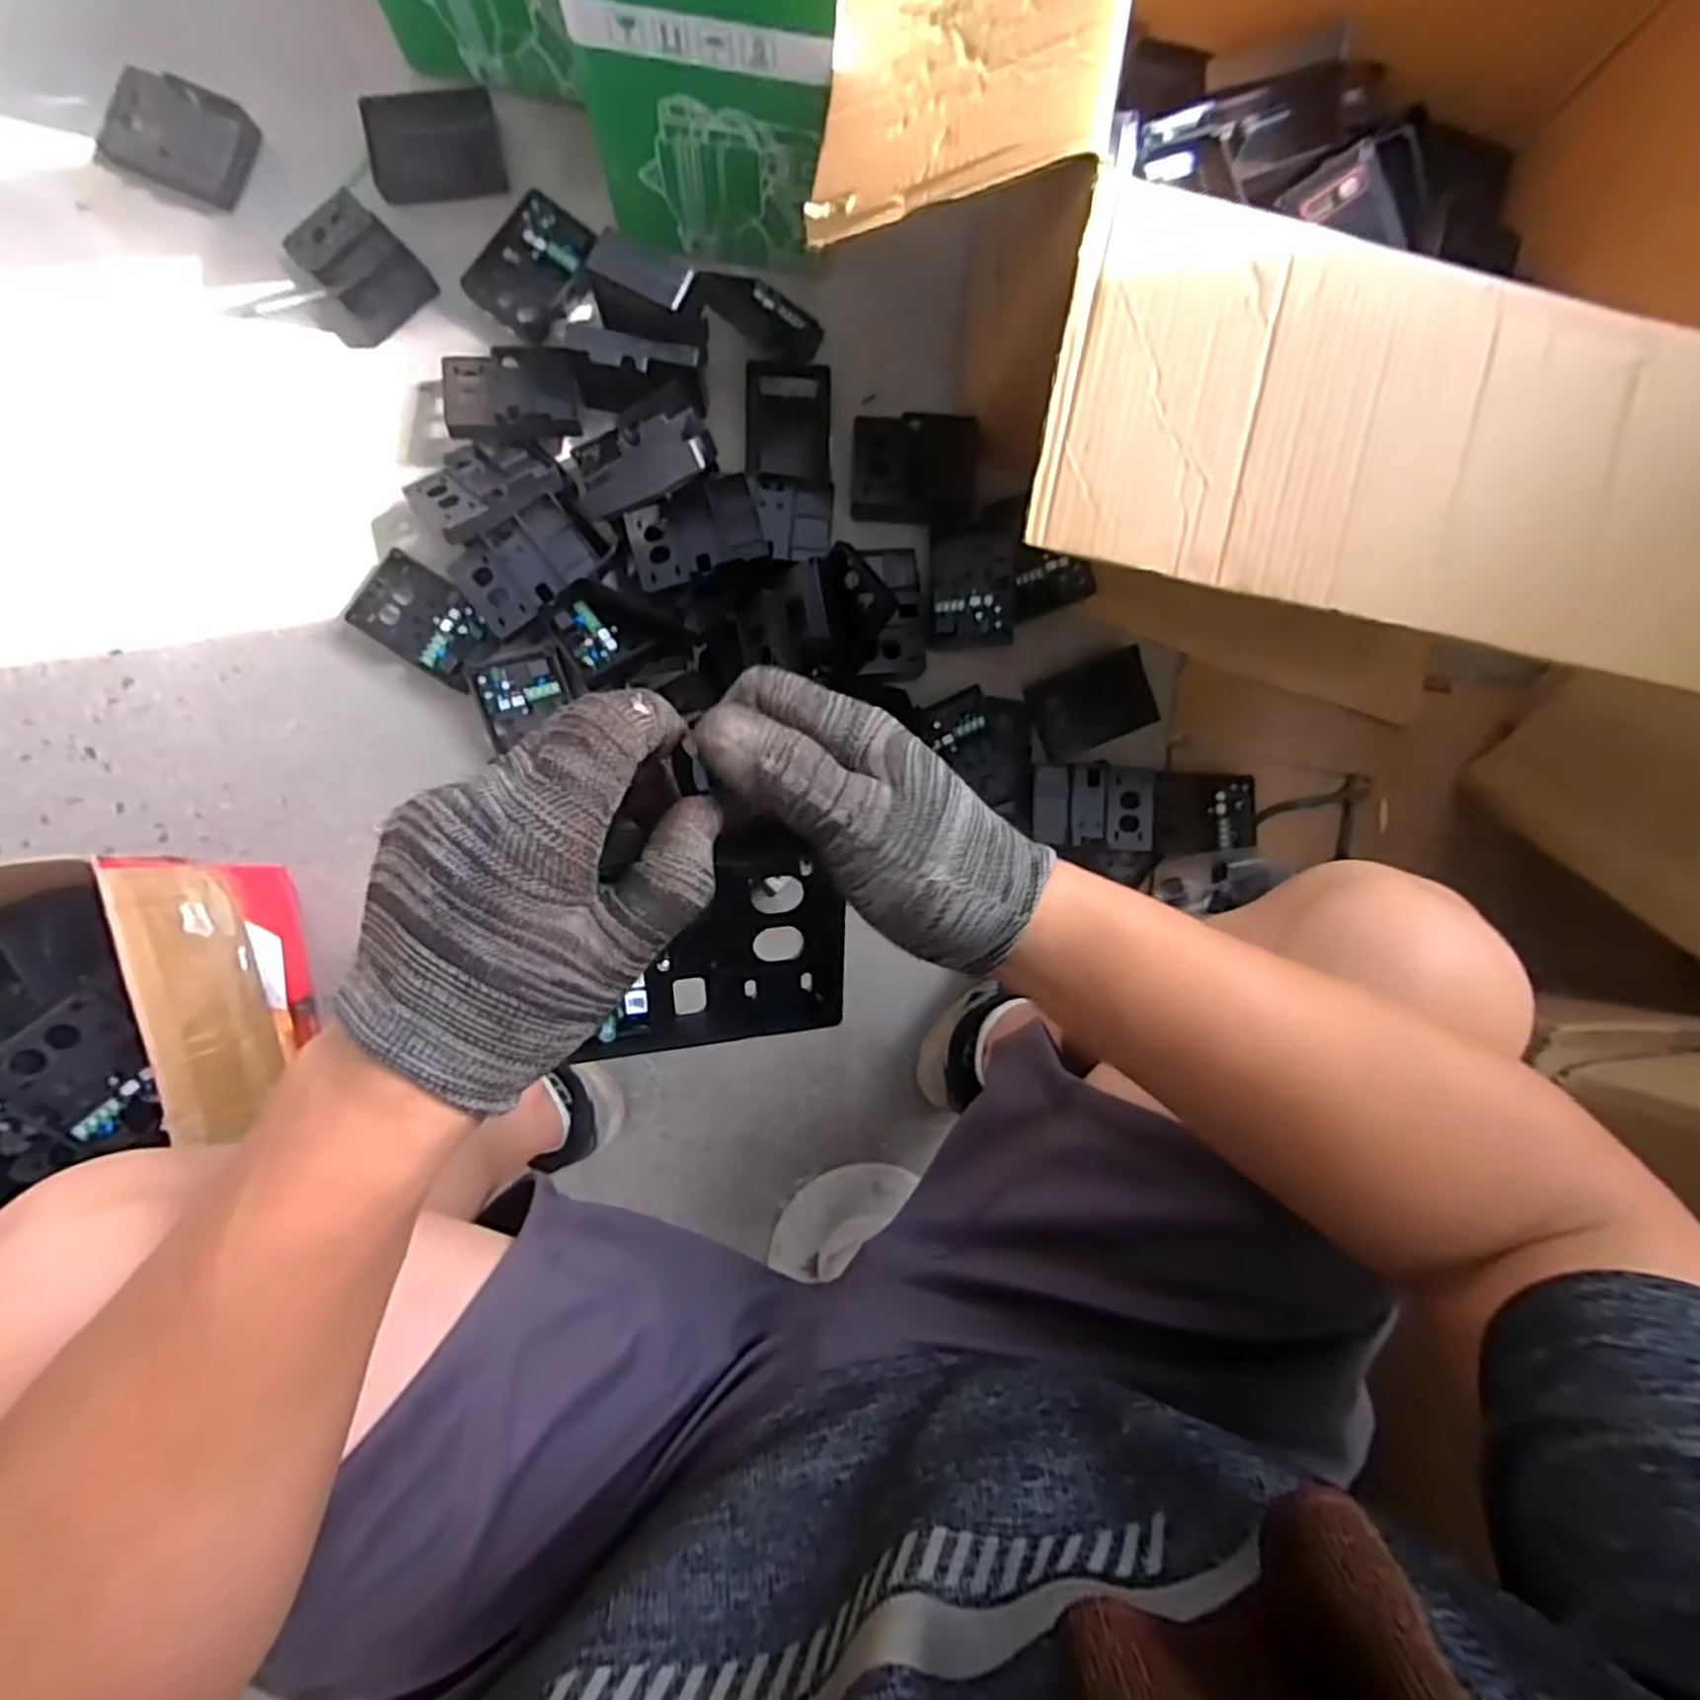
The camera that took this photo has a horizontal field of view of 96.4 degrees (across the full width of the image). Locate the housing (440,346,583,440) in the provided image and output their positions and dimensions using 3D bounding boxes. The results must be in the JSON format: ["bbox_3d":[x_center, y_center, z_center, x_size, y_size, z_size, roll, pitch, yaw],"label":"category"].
[{"bbox_3d":[-0.332,-0.450,0.749,0.125,0.026,0.104,-2,79,-3],"label":"housing"}]

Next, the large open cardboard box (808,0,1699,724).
[{"bbox_3d":[0.349,-0.501,0.610,0.734,0.269,0.696,11,88,-5],"label":"large open cardboard box"}]

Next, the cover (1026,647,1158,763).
[{"bbox_3d":[0.266,-0.159,0.833,0.131,0.019,0.088,-22,91,-5],"label":"cover"}]

